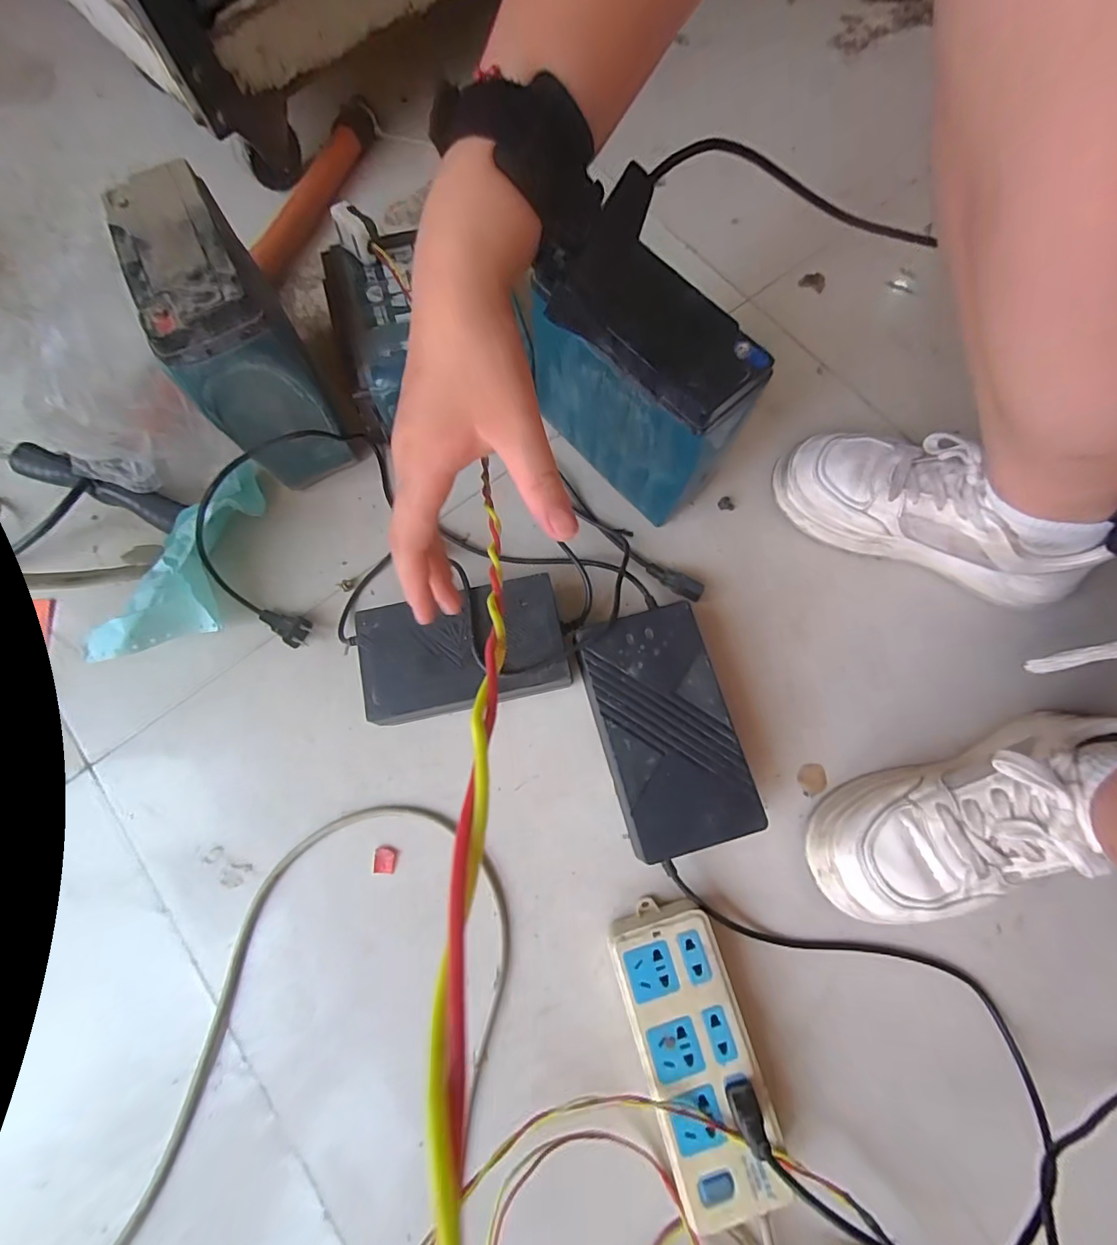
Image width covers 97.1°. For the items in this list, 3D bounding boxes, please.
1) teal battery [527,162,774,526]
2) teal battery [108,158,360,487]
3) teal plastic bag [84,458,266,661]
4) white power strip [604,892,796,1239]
[{"bbox_3d":[0.064,-0.195,0.422,0.081,0.164,0.179,-39,80,-9],"label":"teal battery"},{"bbox_3d":[-0.273,-0.239,0.425,0.083,0.175,0.194,-29,79,-7],"label":"teal battery"},{"bbox_3d":[-0.315,-0.043,0.434,0.069,0.056,0.194,25,77,5],"label":"teal plastic bag"},{"bbox_3d":[0.098,0.309,0.364,0.079,0.045,0.181,-15,77,-4],"label":"white power strip"}]

